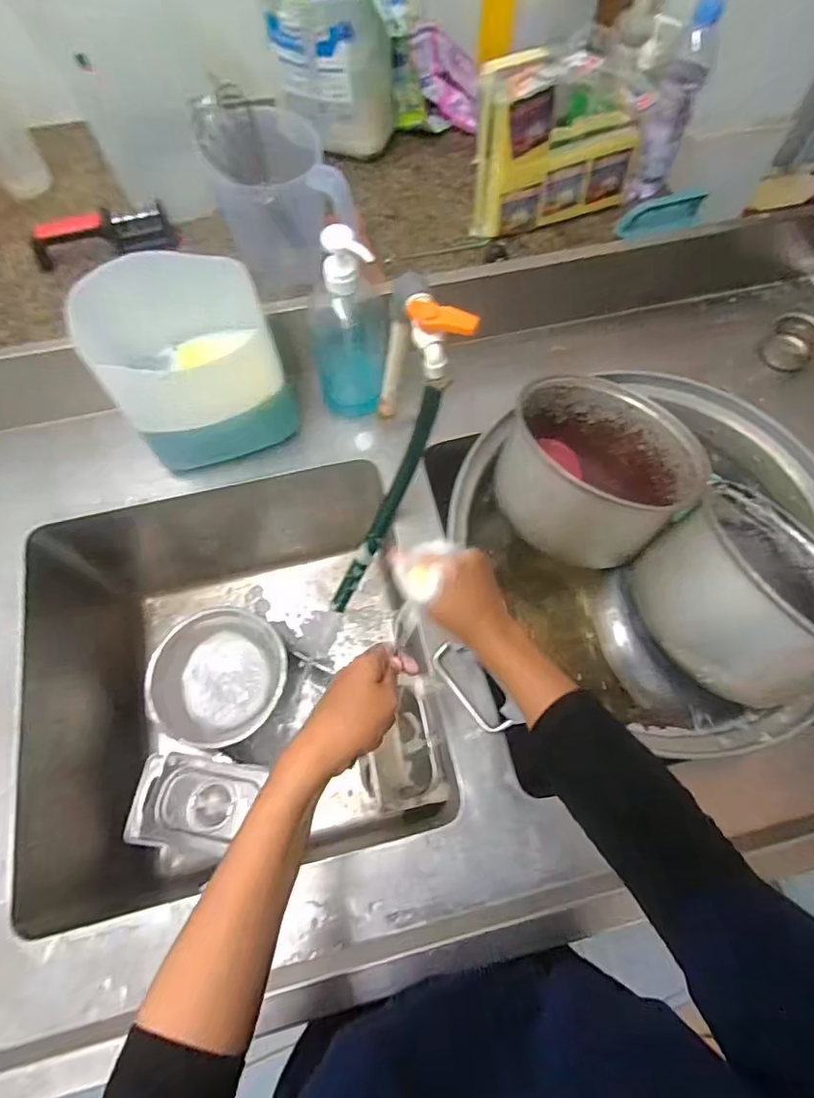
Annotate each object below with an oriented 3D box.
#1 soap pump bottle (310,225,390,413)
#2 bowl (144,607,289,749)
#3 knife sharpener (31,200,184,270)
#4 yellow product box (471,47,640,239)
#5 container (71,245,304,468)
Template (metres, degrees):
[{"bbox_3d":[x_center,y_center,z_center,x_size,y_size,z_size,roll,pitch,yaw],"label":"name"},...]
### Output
[{"bbox_3d":[-0.072,-0.253,0.638,0.081,0.236,0.076,-13,68,-6],"label":"soap pump bottle"},{"bbox_3d":[-0.290,0.201,0.850,0.199,0.076,0.201,0,69,0],"label":"bowl"},{"bbox_3d":[-0.457,-0.473,0.807,0.204,0.072,0.051,-14,68,-6],"label":"knife sharpener"},{"bbox_3d":[0.219,-0.580,0.769,0.239,0.219,0.083,-16,68,-7],"label":"yellow product box"},{"bbox_3d":[-0.247,-0.208,0.641,0.186,0.197,0.130,-21,69,-9],"label":"container"}]

